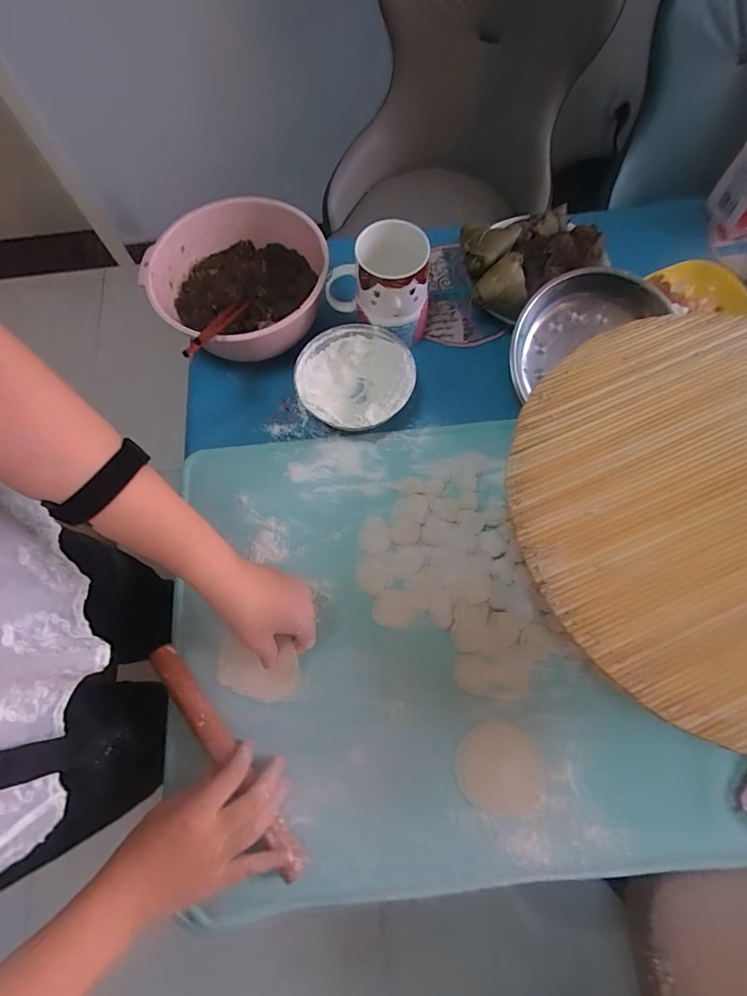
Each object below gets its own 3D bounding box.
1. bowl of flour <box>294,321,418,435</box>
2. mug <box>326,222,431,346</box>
[{"bbox_3d":[-0.021,-0.140,0.546,0.136,0.056,0.133,-1,71,2],"label":"bowl of flour"},{"bbox_3d":[0.005,-0.251,0.533,0.117,0.120,0.072,10,72,5],"label":"mug"}]

